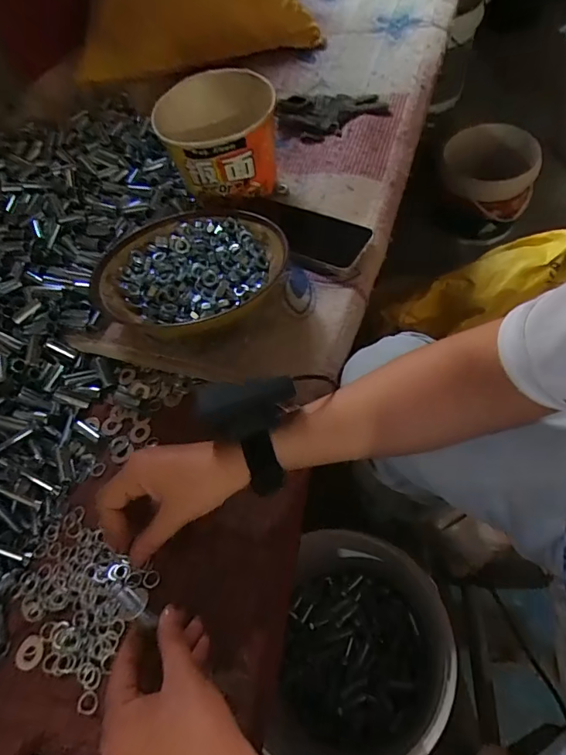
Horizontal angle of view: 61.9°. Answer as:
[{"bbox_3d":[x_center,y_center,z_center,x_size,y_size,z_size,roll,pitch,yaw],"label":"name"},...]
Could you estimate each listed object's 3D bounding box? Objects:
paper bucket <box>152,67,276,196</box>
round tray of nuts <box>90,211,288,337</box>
[{"bbox_3d":[-0.078,-0.288,0.587,0.135,0.111,0.145,-5,58,8],"label":"paper bucket"},{"bbox_3d":[-0.092,-0.113,0.496,0.192,0.047,0.157,-15,57,2],"label":"round tray of nuts"}]

